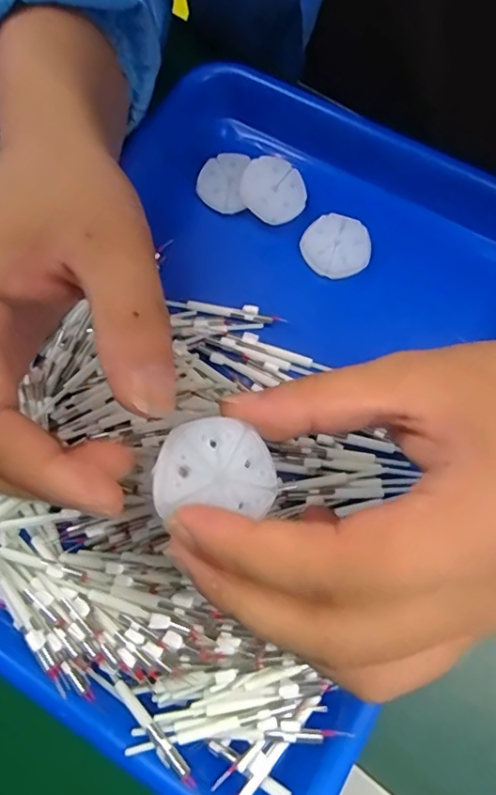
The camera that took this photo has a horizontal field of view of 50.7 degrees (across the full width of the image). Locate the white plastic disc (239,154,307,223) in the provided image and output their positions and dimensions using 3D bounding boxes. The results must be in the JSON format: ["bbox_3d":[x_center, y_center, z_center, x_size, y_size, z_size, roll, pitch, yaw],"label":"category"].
[{"bbox_3d":[0.014,-0.118,0.297,0.035,0.004,0.038,1,84,-9],"label":"white plastic disc"}]

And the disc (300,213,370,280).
[{"bbox_3d":[0.049,-0.084,0.292,0.035,0.007,0.037,0,72,1],"label":"disc"}]

